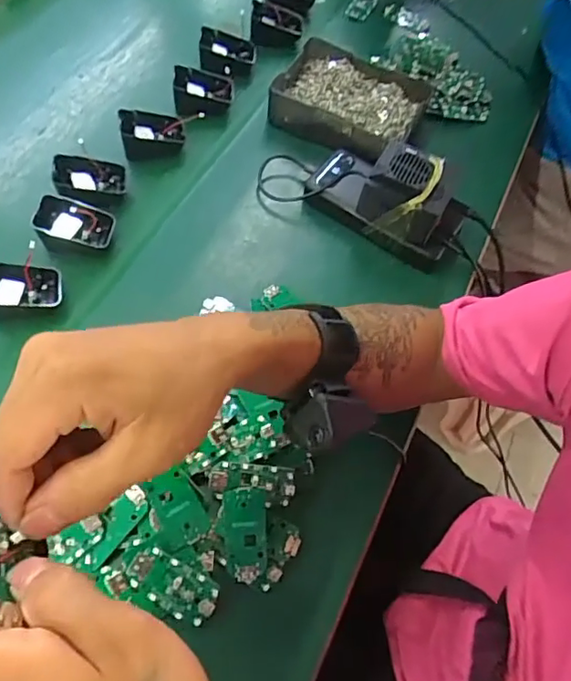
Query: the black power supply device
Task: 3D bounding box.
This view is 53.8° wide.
[{"bbox_3d":[0.100,-0.149,0.555,0.151,0.086,0.070,31,63,14],"label":"black power supply device"}]

